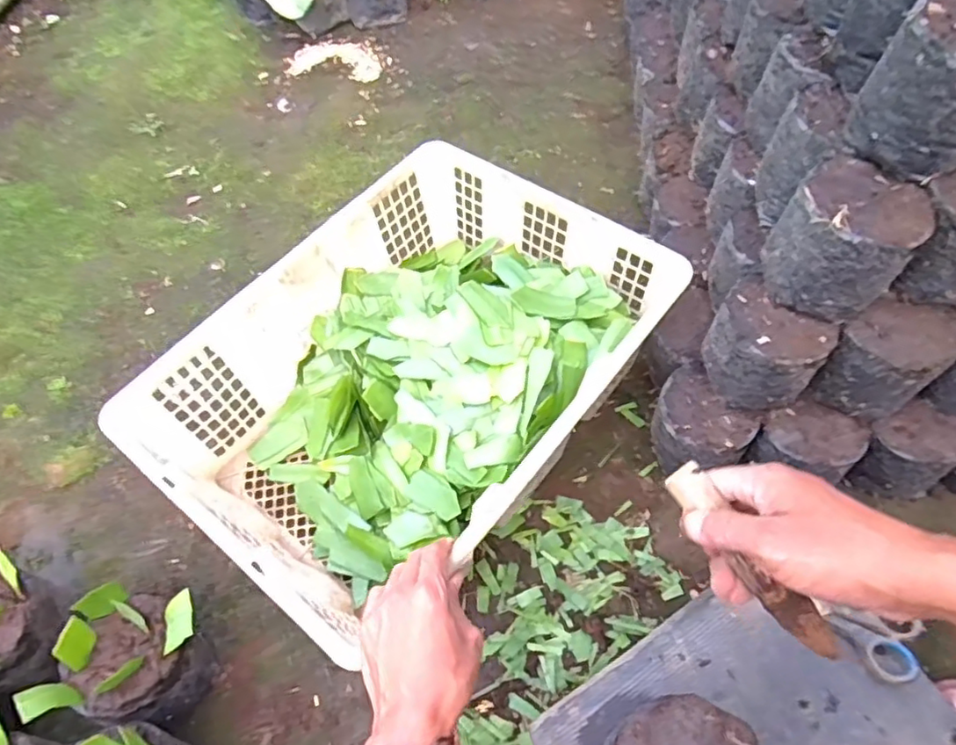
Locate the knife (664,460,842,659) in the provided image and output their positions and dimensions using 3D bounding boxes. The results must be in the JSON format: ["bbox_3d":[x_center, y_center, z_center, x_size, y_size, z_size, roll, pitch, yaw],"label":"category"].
[{"bbox_3d":[0.172,0.118,0.382,0.025,0.015,0.142,-34,84,-16],"label":"knife"}]

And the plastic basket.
[{"bbox_3d":[-0.066,0.003,0.644,0.330,0.161,0.466,36,67,23],"label":"plastic basket"}]

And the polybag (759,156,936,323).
[{"bbox_3d":[0.294,-0.104,0.496,0.084,0.089,0.094,-41,64,-18],"label":"polybag"}]

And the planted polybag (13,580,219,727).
[{"bbox_3d":[-0.283,0.248,0.527,0.097,0.136,0.102,5,59,8],"label":"planted polybag"}]

